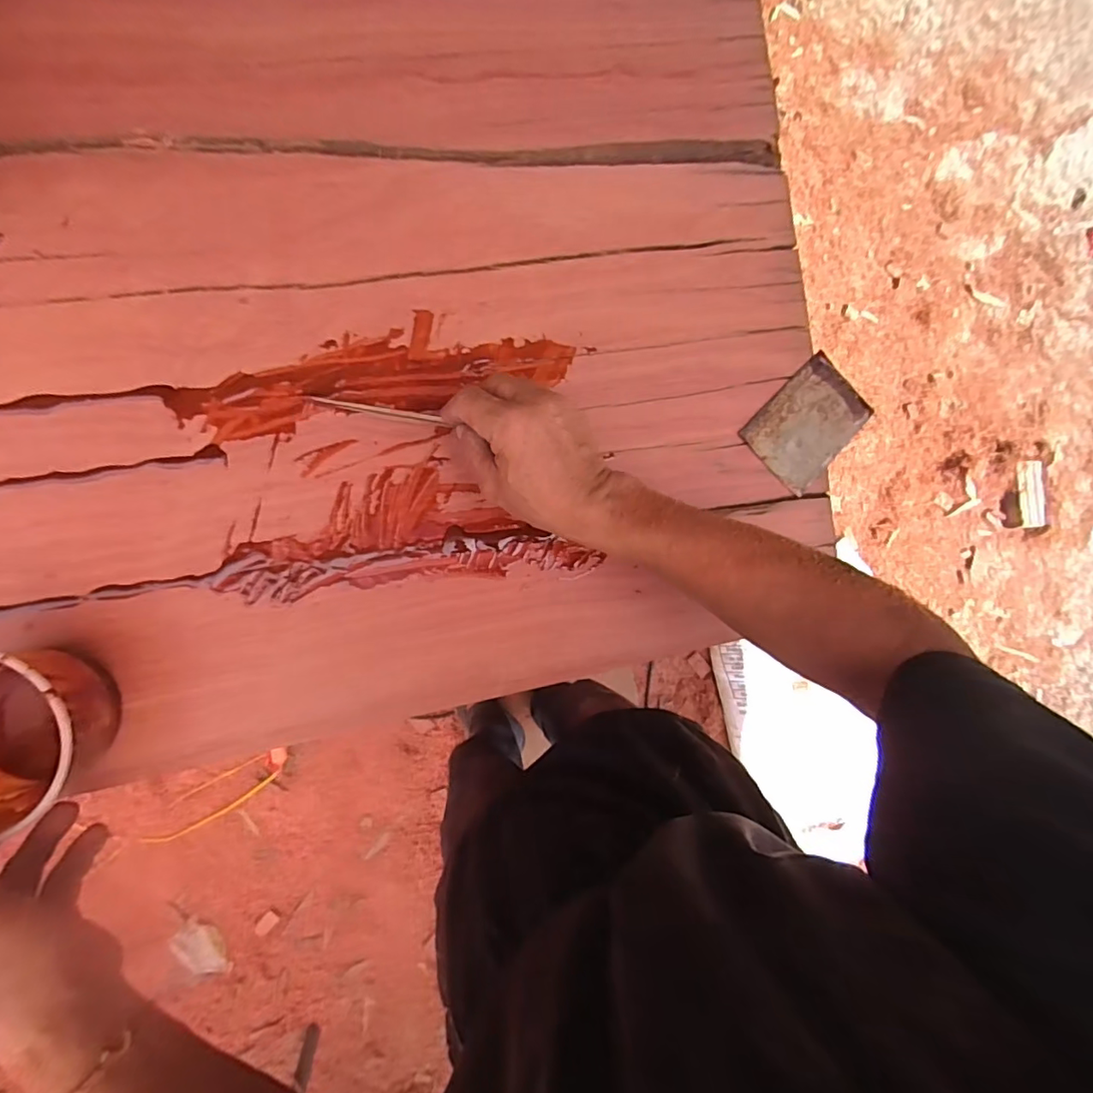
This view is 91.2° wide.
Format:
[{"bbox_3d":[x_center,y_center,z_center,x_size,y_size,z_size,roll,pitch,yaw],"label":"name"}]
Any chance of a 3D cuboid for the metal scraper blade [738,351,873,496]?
[{"bbox_3d":[0.233,-0.111,0.472,0.077,0.004,0.111,44,81,-4],"label":"metal scraper blade"}]

